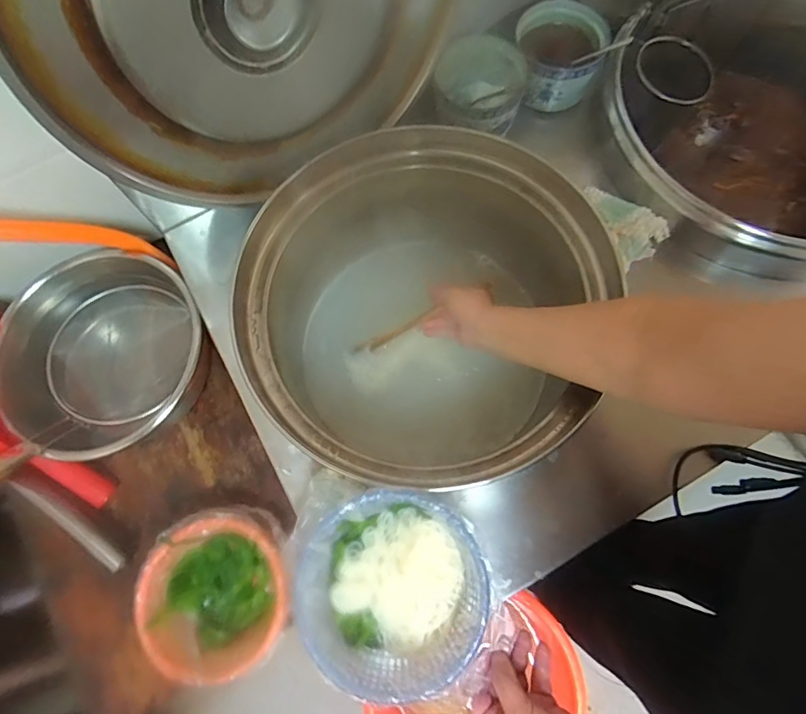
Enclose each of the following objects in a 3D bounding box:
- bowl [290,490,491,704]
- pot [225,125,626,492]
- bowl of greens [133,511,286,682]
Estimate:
[{"bbox_3d":[-0.011,0.231,0.491,0.174,0.070,0.175,0,73,2],"label":"bowl"},{"bbox_3d":[0.024,-0.044,0.688,0.430,0.261,0.445,0,73,2],"label":"pot"},{"bbox_3d":[-0.227,0.296,0.628,0.177,0.102,0.191,0,73,2],"label":"bowl of greens"}]

